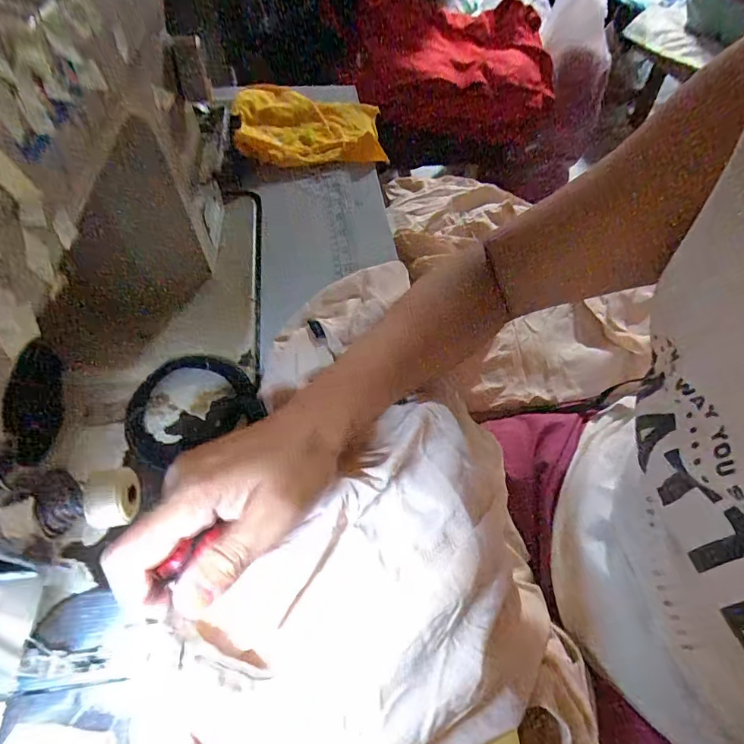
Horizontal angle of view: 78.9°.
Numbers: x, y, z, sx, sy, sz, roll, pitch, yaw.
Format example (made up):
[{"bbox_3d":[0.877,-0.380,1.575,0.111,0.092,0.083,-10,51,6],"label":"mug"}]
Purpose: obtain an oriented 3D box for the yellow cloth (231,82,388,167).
[{"bbox_3d":[-0.072,-0.291,0.522,0.164,0.029,0.154,-7,55,-6],"label":"yellow cloth"}]

